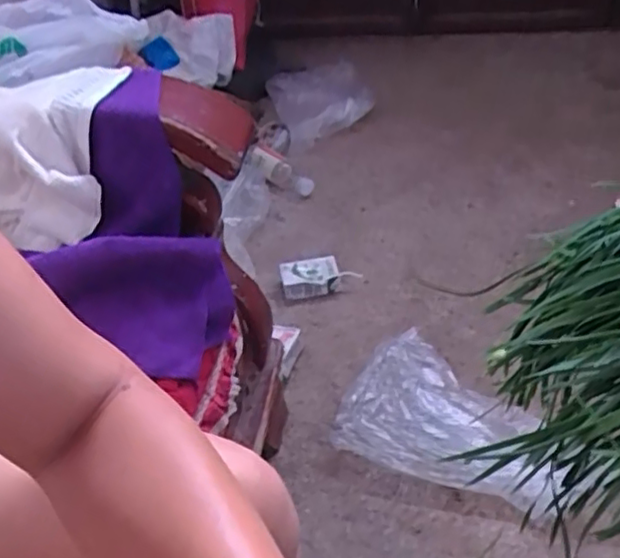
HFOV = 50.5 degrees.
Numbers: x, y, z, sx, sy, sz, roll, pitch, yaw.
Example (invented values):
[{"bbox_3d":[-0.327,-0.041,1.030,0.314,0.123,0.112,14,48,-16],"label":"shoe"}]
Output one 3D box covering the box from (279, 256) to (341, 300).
[{"bbox_3d":[0.001,-0.004,1.231,0.108,0.054,0.061,-10,41,-2],"label":"box"}]

